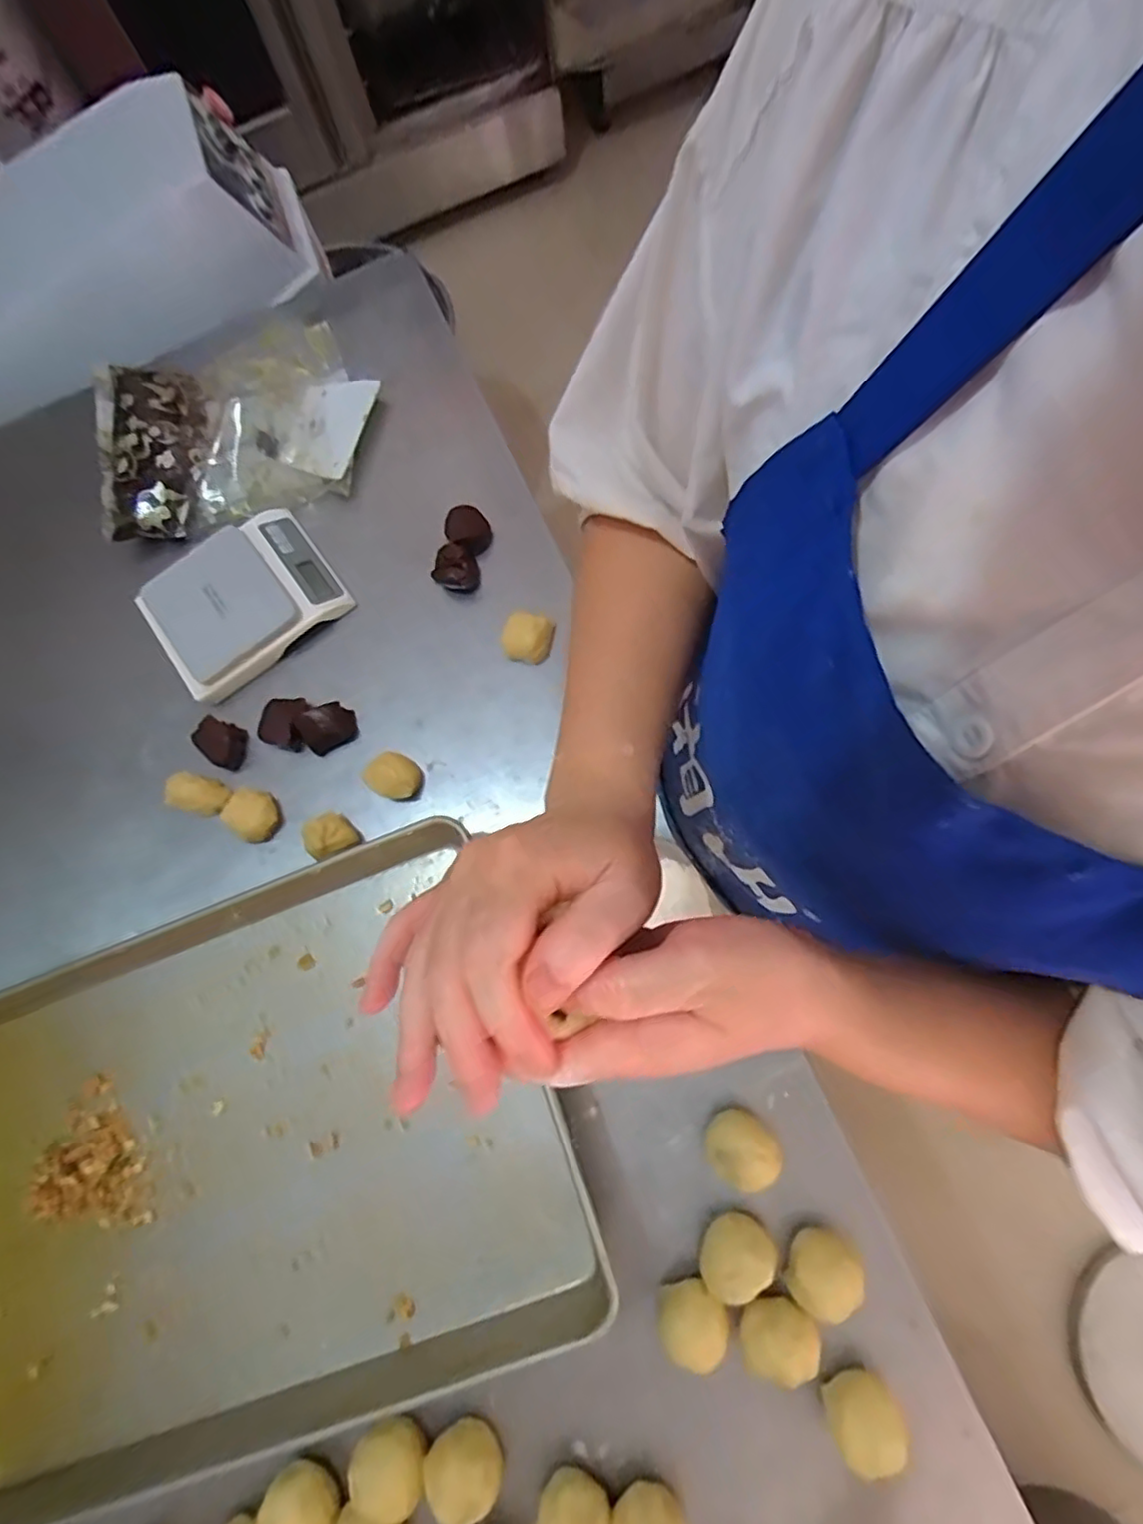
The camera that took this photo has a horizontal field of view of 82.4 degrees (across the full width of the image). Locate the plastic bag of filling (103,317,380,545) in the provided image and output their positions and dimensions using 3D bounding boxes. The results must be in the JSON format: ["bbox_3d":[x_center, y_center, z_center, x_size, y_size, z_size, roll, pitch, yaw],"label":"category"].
[{"bbox_3d":[-0.377,-0.378,0.735,0.312,0.047,0.217,-12,76,3],"label":"plastic bag of filling"}]

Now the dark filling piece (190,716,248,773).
[{"bbox_3d":[-0.360,-0.020,0.667,0.047,0.025,0.042,26,81,11],"label":"dark filling piece"}]

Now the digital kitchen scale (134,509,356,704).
[{"bbox_3d":[-0.347,-0.173,0.683,0.184,0.029,0.146,-37,76,-3],"label":"digital kitchen scale"}]

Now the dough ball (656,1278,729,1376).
[{"bbox_3d":[0.093,0.425,0.495,0.050,0.041,0.048,-2,76,7],"label":"dough ball"}]

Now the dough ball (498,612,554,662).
[{"bbox_3d":[-0.046,-0.124,0.656,0.051,0.030,0.044,11,78,10],"label":"dough ball"}]

